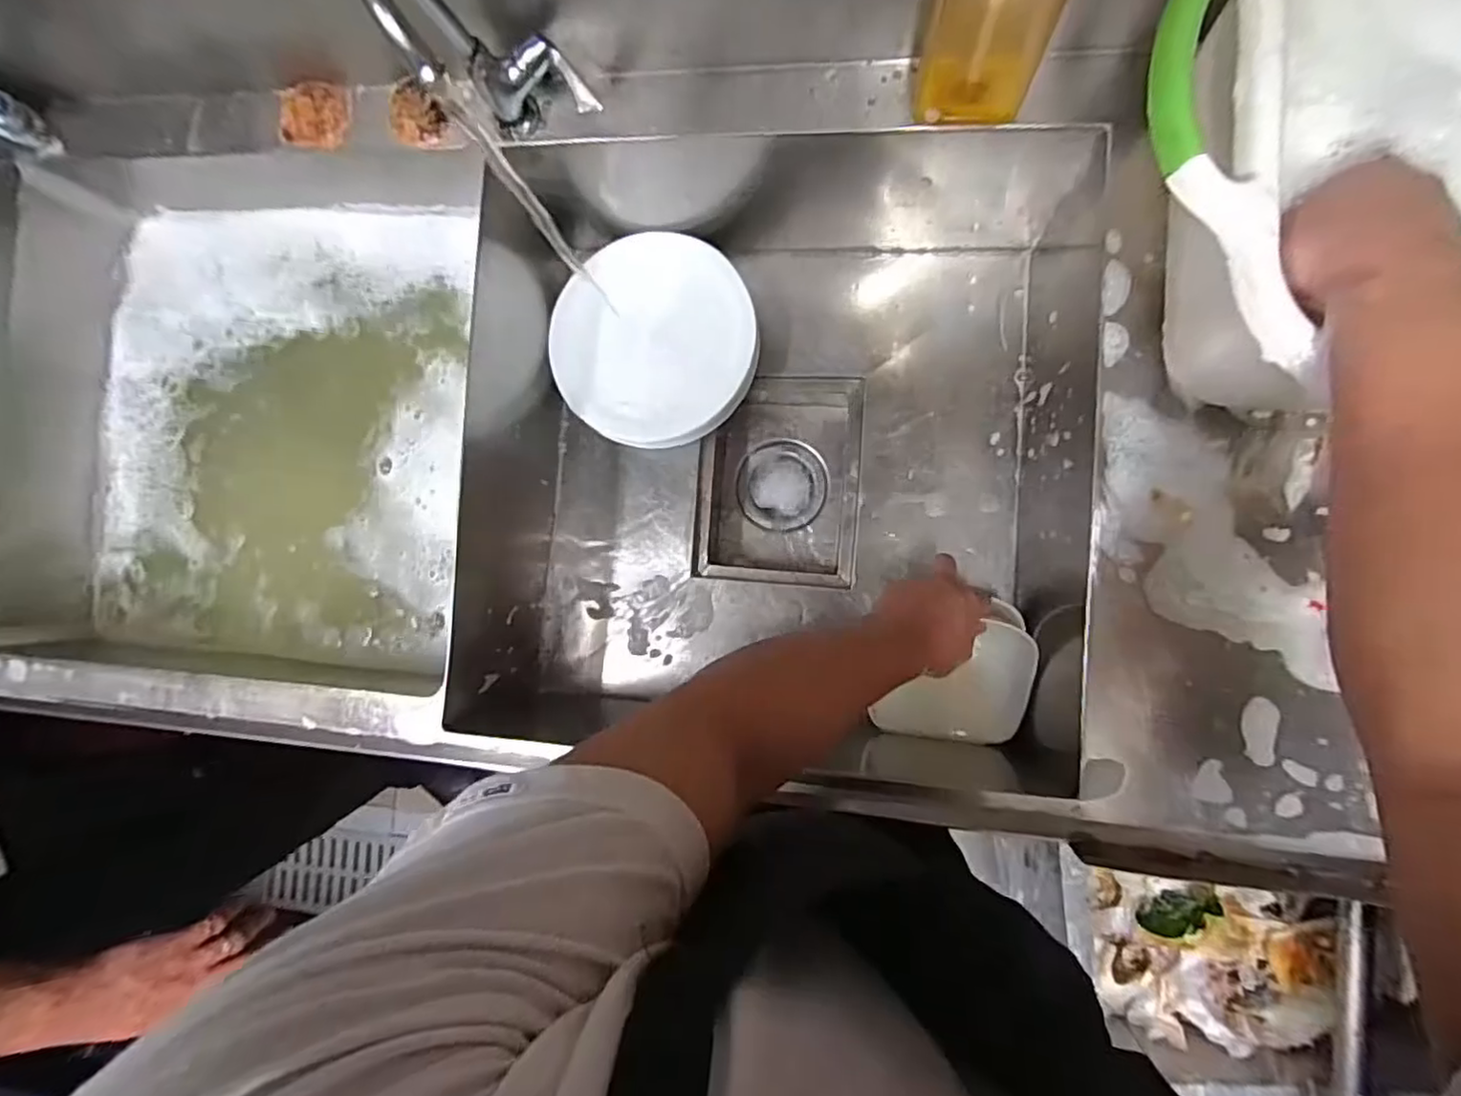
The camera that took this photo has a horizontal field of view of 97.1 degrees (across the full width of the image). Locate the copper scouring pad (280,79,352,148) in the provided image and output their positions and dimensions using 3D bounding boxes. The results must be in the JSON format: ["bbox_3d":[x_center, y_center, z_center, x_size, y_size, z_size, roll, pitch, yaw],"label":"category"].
[{"bbox_3d":[-0.402,-0.425,0.625,0.069,0.019,0.066,14,89,8],"label":"copper scouring pad"}]

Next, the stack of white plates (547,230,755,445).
[{"bbox_3d":[-0.086,-0.237,0.732,0.221,0.046,0.226,-13,85,7],"label":"stack of white plates"}]

